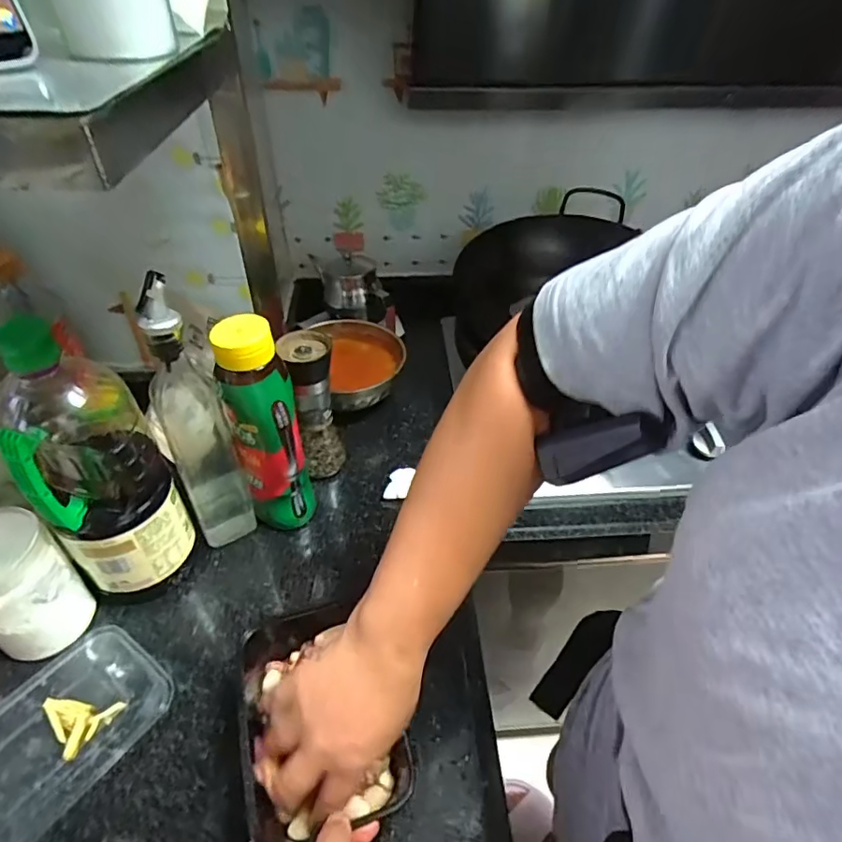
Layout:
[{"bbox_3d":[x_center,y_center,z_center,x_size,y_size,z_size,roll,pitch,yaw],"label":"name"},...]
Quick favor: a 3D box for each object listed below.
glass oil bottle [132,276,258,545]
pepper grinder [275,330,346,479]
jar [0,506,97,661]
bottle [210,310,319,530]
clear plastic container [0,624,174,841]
[{"bbox_3d":[-0.221,0.005,0.518,0.059,0.300,0.061,-26,49,-27],"label":"glass oil bottle"},{"bbox_3d":[-0.125,-0.013,0.630,0.051,0.180,0.059,-12,44,-15],"label":"pepper grinder"},{"bbox_3d":[-0.360,0.150,0.480,0.087,0.119,0.078,21,46,20],"label":"jar"},{"bbox_3d":[-0.157,0.017,0.548,0.064,0.245,0.061,-16,45,-18],"label":"bottle"},{"bbox_3d":[-0.308,0.260,0.446,0.118,0.009,0.169,26,48,24],"label":"clear plastic container"}]

